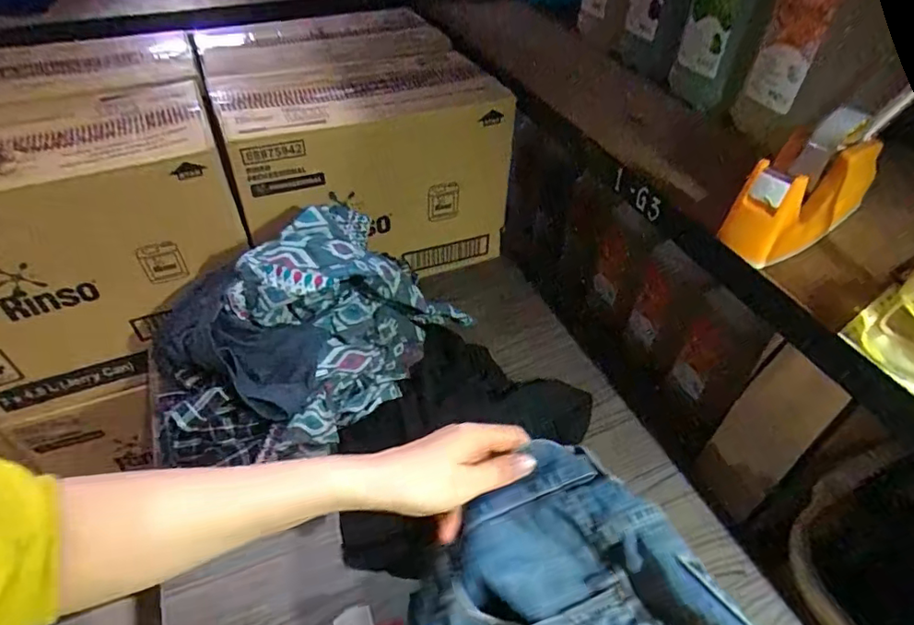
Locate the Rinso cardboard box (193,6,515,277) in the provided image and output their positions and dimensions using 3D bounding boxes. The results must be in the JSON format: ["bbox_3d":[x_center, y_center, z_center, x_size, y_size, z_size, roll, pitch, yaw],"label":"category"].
[{"bbox_3d":[-0.178,-0.287,0.918,0.383,0.280,0.417,-16,48,-18],"label":"Rinso cardboard box"}]

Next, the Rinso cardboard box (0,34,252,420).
[{"bbox_3d":[-0.532,-0.143,0.790,0.392,0.339,0.354,-15,47,-17],"label":"Rinso cardboard box"}]

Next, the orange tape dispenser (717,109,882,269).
[{"bbox_3d":[0.343,-0.127,0.522,0.174,0.109,0.059,-27,52,-27],"label":"orange tape dispenser"}]

